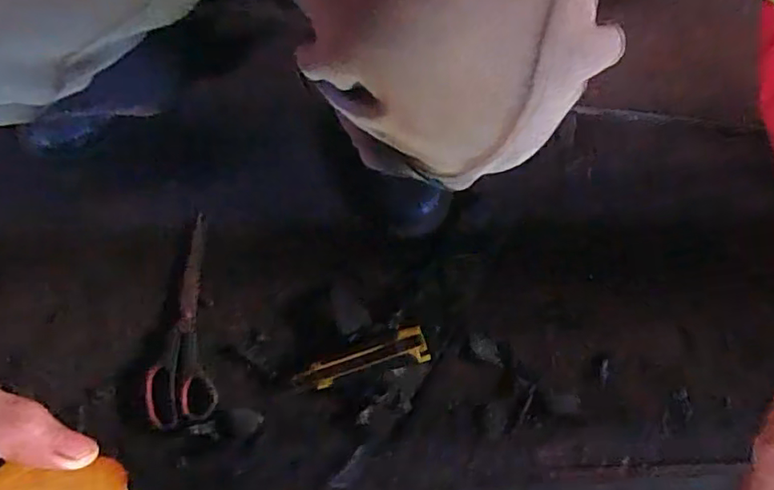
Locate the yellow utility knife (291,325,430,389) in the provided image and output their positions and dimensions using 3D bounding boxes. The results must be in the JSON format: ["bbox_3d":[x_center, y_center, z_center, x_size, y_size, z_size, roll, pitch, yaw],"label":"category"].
[{"bbox_3d":[-0.029,0.120,0.595,0.140,0.012,0.036,-14,80,-3],"label":"yellow utility knife"}]

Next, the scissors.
[{"bbox_3d":[-0.225,0.077,0.617,0.065,0.019,0.222,-5,80,-2],"label":"scissors"}]

